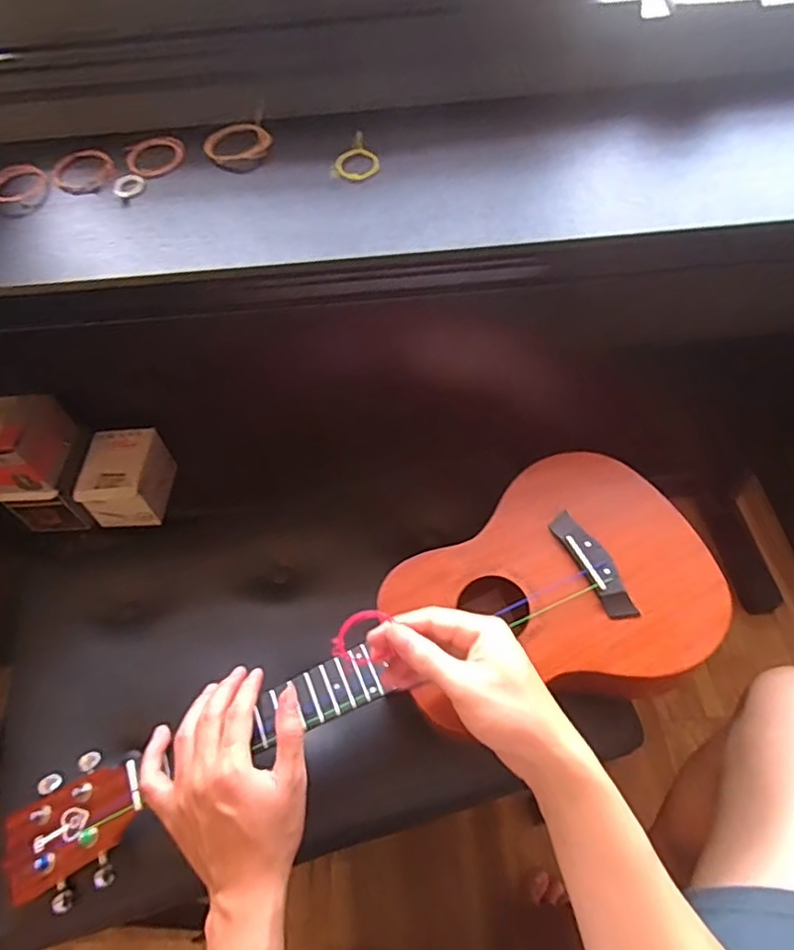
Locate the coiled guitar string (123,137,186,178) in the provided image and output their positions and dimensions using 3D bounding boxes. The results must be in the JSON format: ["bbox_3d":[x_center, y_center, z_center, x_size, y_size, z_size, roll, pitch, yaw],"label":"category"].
[{"bbox_3d":[-0.233,-0.308,0.591,0.057,0.004,0.054,-2,67,5],"label":"coiled guitar string"}]

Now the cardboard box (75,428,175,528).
[{"bbox_3d":[-0.508,0.005,1.161,0.131,0.110,0.159,1,54,3],"label":"cardboard box"}]

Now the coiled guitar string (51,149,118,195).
[{"bbox_3d":[-0.301,-0.292,0.589,0.055,0.013,0.063,-25,57,-15],"label":"coiled guitar string"}]

